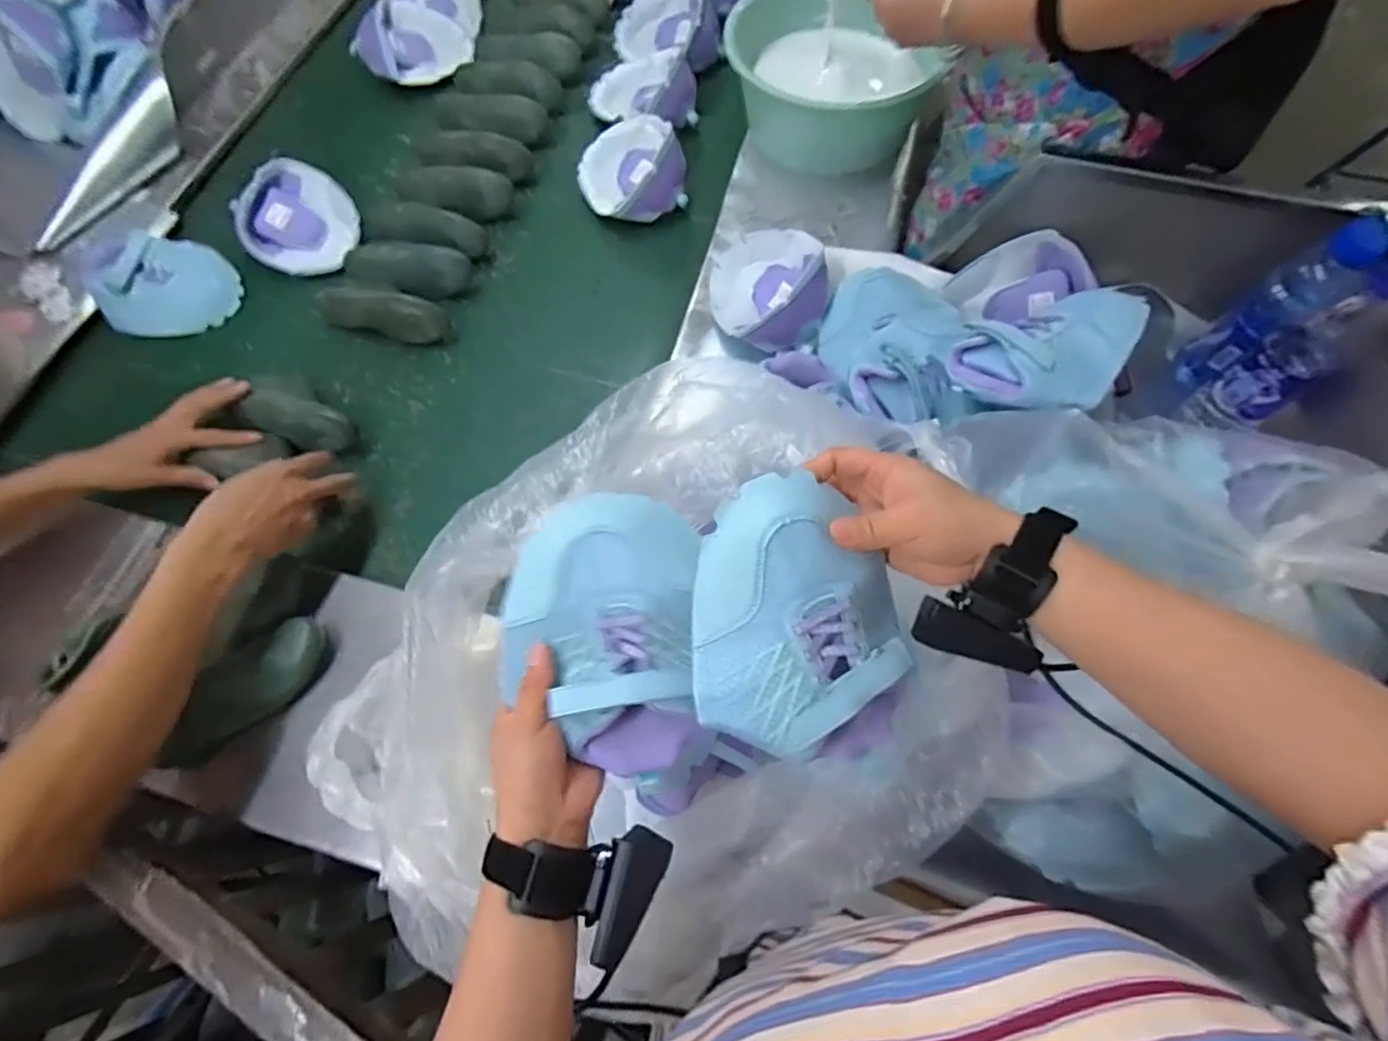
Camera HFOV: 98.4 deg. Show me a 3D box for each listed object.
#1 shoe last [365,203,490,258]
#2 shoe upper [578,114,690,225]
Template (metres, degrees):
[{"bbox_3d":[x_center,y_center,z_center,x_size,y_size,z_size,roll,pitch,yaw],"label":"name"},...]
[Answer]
[{"bbox_3d":[-0.380,-0.411,0.843,0.181,0.041,0.067,21,70,8],"label":"shoe last"},{"bbox_3d":[-0.094,-0.514,0.863,0.143,0.077,0.175,-12,69,-5],"label":"shoe upper"}]

